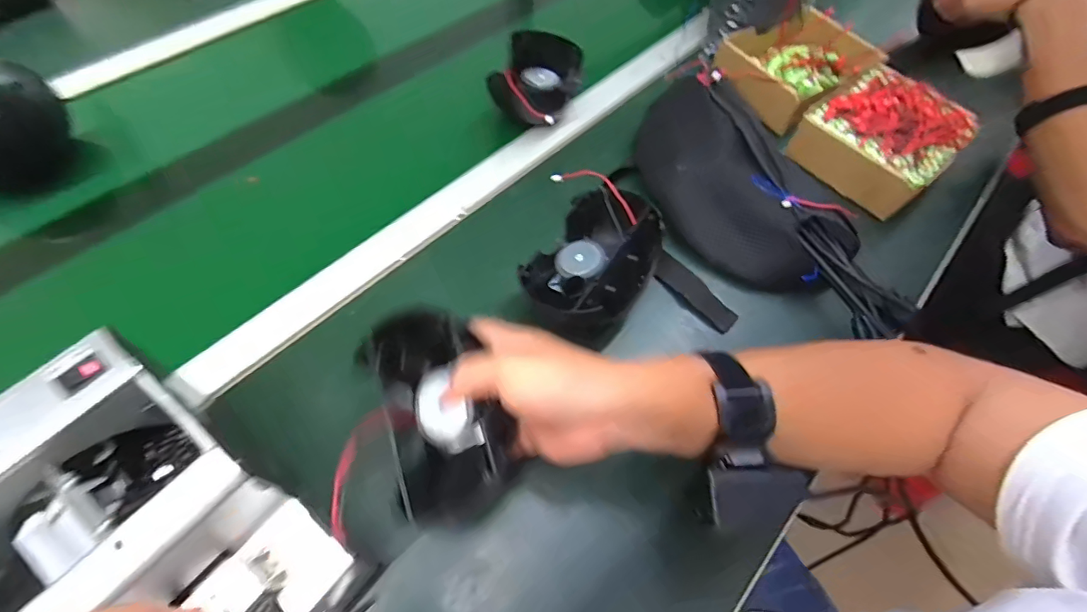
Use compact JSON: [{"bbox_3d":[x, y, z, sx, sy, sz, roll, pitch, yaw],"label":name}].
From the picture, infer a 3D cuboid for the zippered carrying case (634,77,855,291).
[{"bbox_3d":[0.179,-0.125,0.505,0.112,0.081,0.255,-25,64,-17],"label":"zippered carrying case"}]

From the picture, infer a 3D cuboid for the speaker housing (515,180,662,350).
[{"bbox_3d":[0.041,-0.031,0.446,0.097,0.079,0.144,31,62,14],"label":"speaker housing"}]

